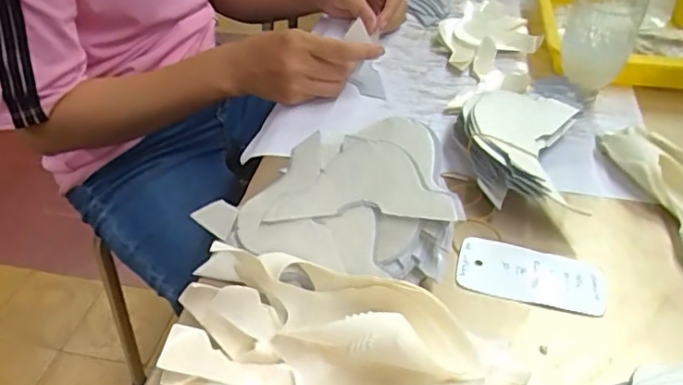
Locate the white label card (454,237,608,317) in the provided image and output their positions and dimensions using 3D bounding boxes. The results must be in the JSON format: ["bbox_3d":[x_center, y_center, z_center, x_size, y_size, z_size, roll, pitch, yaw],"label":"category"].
[{"bbox_3d":[0.137,0.061,0.416,0.102,0.004,0.050,12,48,15],"label":"white label card"}]

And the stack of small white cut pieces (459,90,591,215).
[{"bbox_3d":[0.151,-0.038,0.495,0.099,0.053,0.130,6,40,11],"label":"stack of small white cut pieces"}]

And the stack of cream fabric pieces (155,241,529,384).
[{"bbox_3d":[-0.007,0.094,0.342,0.217,0.054,0.120,9,41,15],"label":"stack of cream fabric pieces"}]

